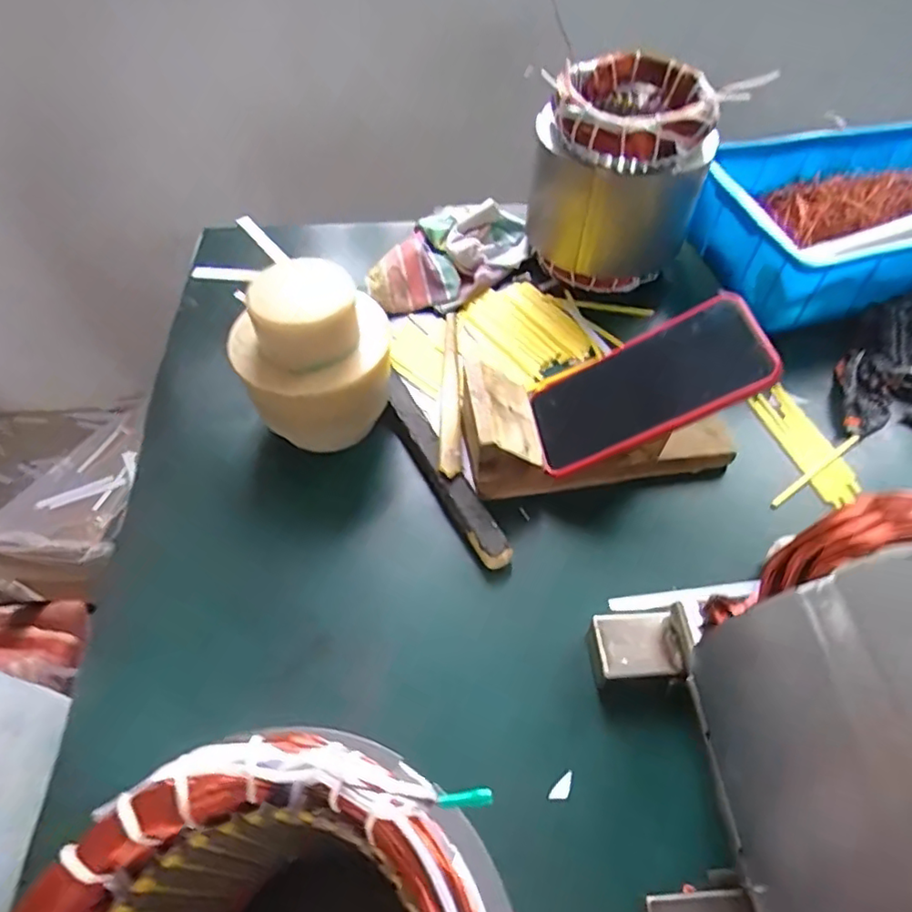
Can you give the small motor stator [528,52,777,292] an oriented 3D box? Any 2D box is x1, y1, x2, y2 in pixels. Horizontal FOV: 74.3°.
[{"bbox_3d":[0.156,-0.265,0.581,0.167,0.165,0.150,12,53,10],"label":"small motor stator"}]

